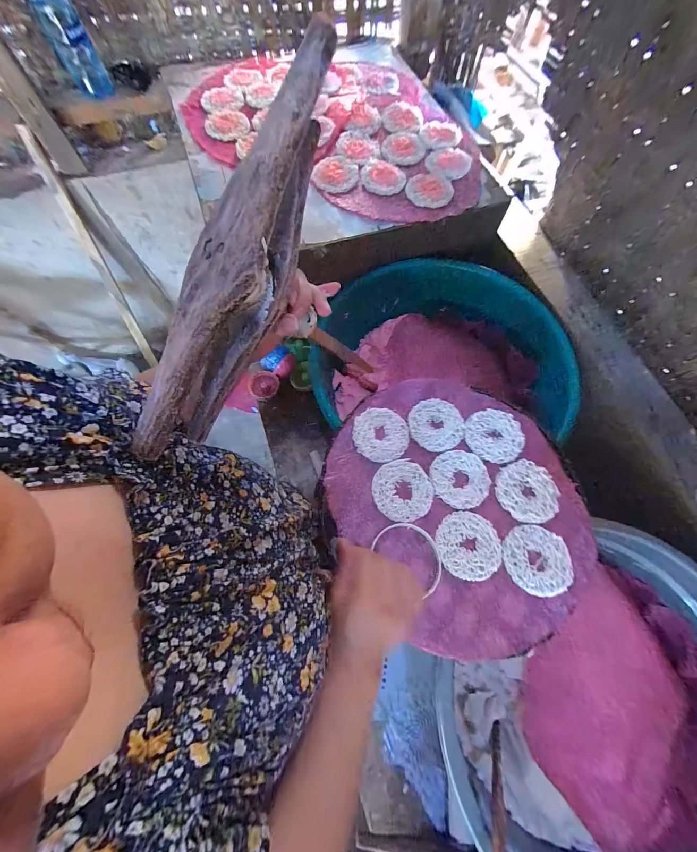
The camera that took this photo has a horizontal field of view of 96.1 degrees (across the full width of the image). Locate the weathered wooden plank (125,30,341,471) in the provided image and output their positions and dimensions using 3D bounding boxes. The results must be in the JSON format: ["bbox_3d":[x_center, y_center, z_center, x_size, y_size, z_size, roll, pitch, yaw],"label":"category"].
[{"bbox_3d":[-0.083,-0.104,0.233,0.053,0.050,0.281,28,99,10],"label":"weathered wooden plank"}]

